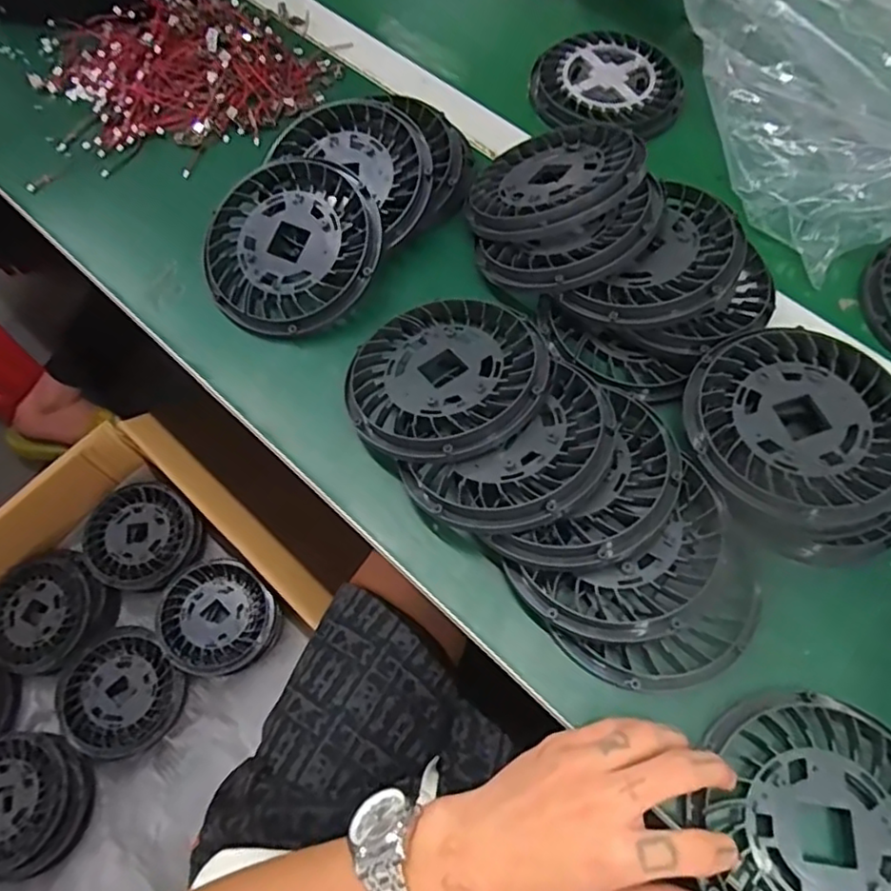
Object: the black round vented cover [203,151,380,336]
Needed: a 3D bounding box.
[{"bbox_3d":[-0.110,-0.144,0.461,0.128,0.023,0.128,-3,78,13],"label":"black round vented cover"}]

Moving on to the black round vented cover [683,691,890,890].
[{"bbox_3d":[0.193,0.200,0.320,0.126,0.015,0.127,0,64,0],"label":"black round vented cover"}]

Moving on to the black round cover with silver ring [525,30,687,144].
[{"bbox_3d":[0.143,-0.318,0.561,0.124,0.020,0.126,0,65,1],"label":"black round cover with silver ring"}]

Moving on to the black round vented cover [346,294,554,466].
[{"bbox_3d":[0.000,-0.046,0.410,0.127,0.014,0.124,-8,55,11],"label":"black round vented cover"}]

